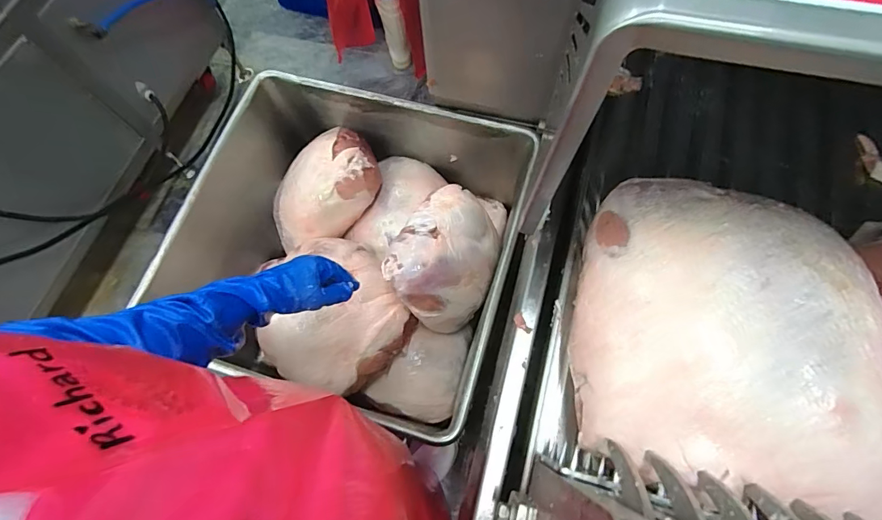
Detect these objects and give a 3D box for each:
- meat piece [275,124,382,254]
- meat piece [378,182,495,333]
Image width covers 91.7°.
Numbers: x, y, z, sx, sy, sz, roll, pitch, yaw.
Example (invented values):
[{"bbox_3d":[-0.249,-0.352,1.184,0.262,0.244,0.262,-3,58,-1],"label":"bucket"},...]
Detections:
[{"bbox_3d":[-0.297,-0.178,1.046,0.305,0.128,0.232,-34,74,-10],"label":"meat piece"},{"bbox_3d":[0.013,-0.001,0.939,0.217,0.182,0.272,36,76,12],"label":"meat piece"}]

